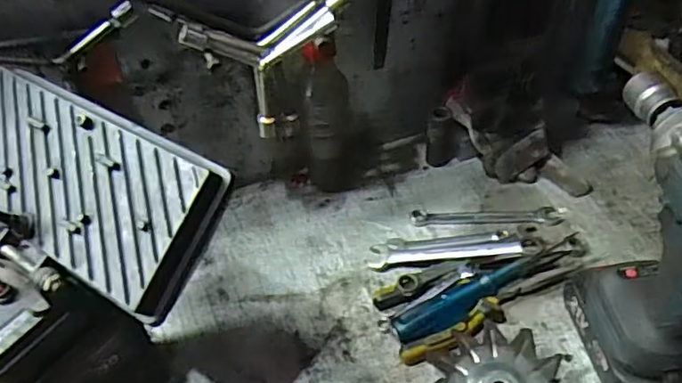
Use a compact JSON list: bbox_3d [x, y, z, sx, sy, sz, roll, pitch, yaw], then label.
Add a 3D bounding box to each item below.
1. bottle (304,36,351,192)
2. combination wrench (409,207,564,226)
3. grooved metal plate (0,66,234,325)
[{"bbox_3d":[-0.014,-0.075,0.637,0.047,0.181,0.044,-2,46,3],"label":"bottle"},{"bbox_3d":[0.154,0.027,0.647,0.158,0.004,0.021,-2,46,3],"label":"combination wrench"},{"bbox_3d":[-0.175,-0.009,0.399,0.209,0.022,0.099,26,85,24],"label":"grooved metal plate"}]

